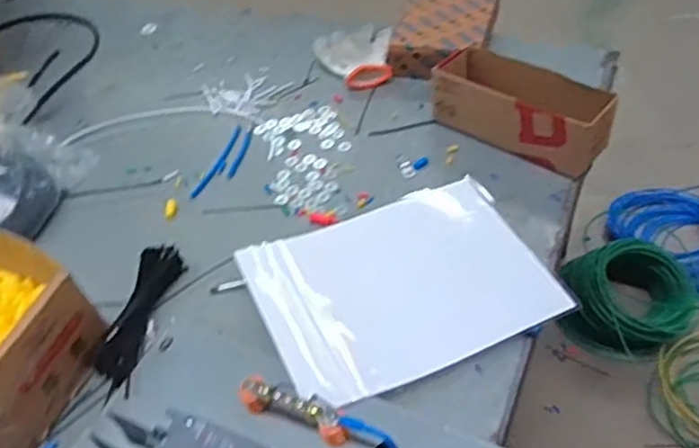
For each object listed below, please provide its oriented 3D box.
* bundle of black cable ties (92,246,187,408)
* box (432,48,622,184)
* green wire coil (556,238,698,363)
[{"bbox_3d":[-0.224,0.100,0.707,0.045,0.029,0.182,1,44,8],"label":"bundle of black cable ties"},{"bbox_3d":[0.224,-0.150,0.864,0.234,0.076,0.091,28,54,31],"label":"box"},{"bbox_3d":[0.478,0.124,1.143,0.205,0.126,0.199,-33,51,-24],"label":"green wire coil"}]

